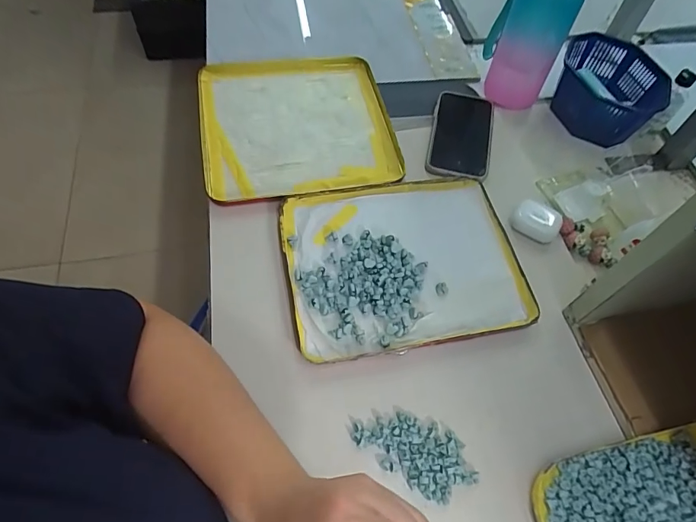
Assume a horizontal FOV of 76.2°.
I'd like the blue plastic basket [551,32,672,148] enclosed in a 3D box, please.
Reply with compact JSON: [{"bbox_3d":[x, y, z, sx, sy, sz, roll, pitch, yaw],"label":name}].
[{"bbox_3d":[0.360,-0.238,0.622,0.130,0.069,0.136,20,61,11],"label":"blue plastic basket"}]

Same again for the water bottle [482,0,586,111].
[{"bbox_3d":[0.239,-0.309,0.581,0.093,0.214,0.065,17,61,9],"label":"water bottle"}]

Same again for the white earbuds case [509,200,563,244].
[{"bbox_3d":[0.218,-0.046,0.514,0.052,0.029,0.038,26,63,14],"label":"white earbuds case"}]

